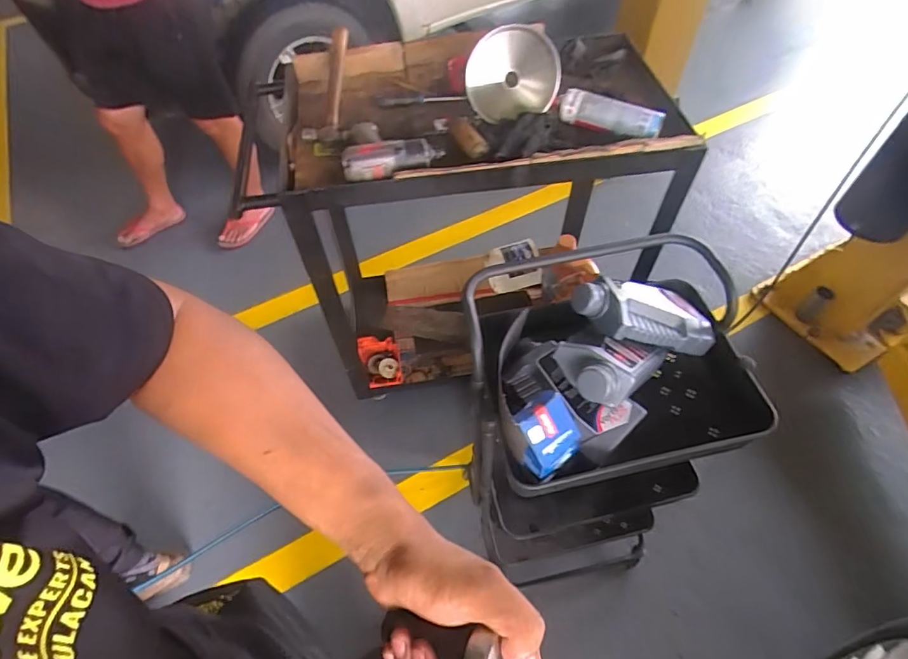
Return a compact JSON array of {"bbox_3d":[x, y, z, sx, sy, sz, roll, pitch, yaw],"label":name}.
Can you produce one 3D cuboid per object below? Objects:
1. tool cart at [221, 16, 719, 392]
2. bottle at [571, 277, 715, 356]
[{"bbox_3d":[0.069,-0.288,1.309,0.849,0.857,0.500,-9,55,-4],"label":"tool cart"},{"bbox_3d":[0.291,-0.026,0.761,0.233,0.063,0.124,10,56,-16],"label":"bottle"}]

